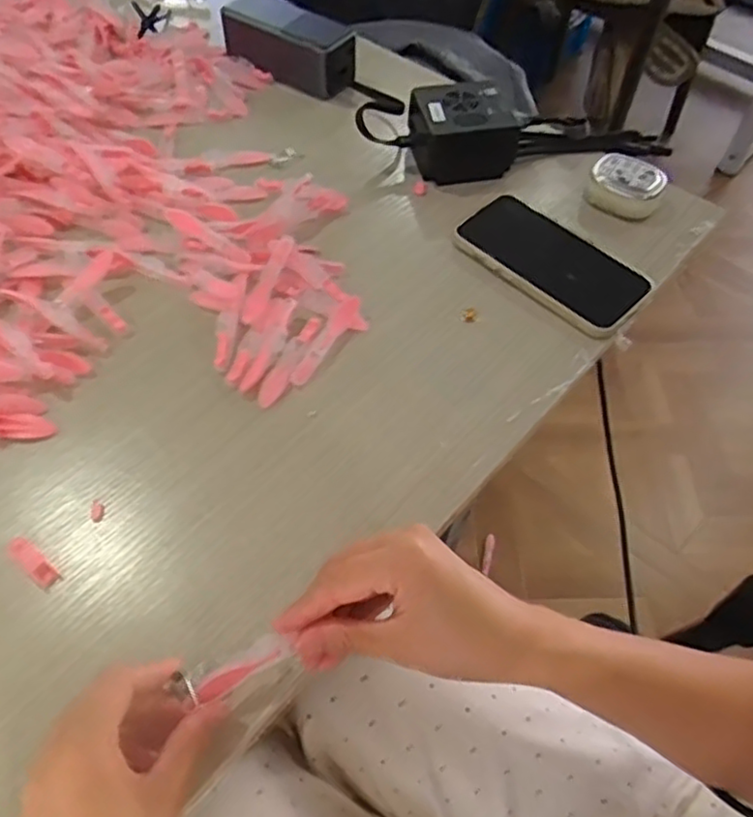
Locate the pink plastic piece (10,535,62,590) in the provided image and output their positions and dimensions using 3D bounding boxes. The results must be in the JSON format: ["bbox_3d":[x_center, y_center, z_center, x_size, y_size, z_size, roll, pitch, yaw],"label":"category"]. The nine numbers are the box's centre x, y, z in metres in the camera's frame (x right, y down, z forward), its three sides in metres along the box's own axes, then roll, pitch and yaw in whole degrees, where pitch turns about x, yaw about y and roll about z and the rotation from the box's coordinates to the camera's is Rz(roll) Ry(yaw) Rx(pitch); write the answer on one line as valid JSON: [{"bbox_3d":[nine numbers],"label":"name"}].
[{"bbox_3d":[-0.189,0.084,0.369,0.035,0.005,0.012,40,63,11],"label":"pink plastic piece"}]

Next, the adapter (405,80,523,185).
[{"bbox_3d":[0.069,-0.232,0.565,0.084,0.049,0.067,-6,57,-6],"label":"adapter"}]

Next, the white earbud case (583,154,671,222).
[{"bbox_3d":[0.202,-0.181,0.546,0.056,0.031,0.038,19,57,10],"label":"white earbud case"}]

